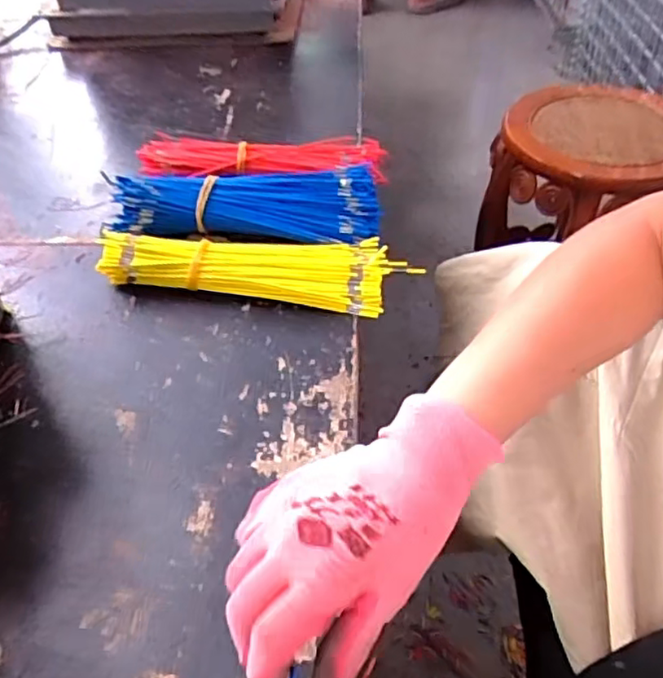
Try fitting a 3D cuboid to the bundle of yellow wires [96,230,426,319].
[{"bbox_3d":[-0.065,-0.063,0.539,0.255,0.035,0.072,8,47,8],"label":"bundle of yellow wires"}]

